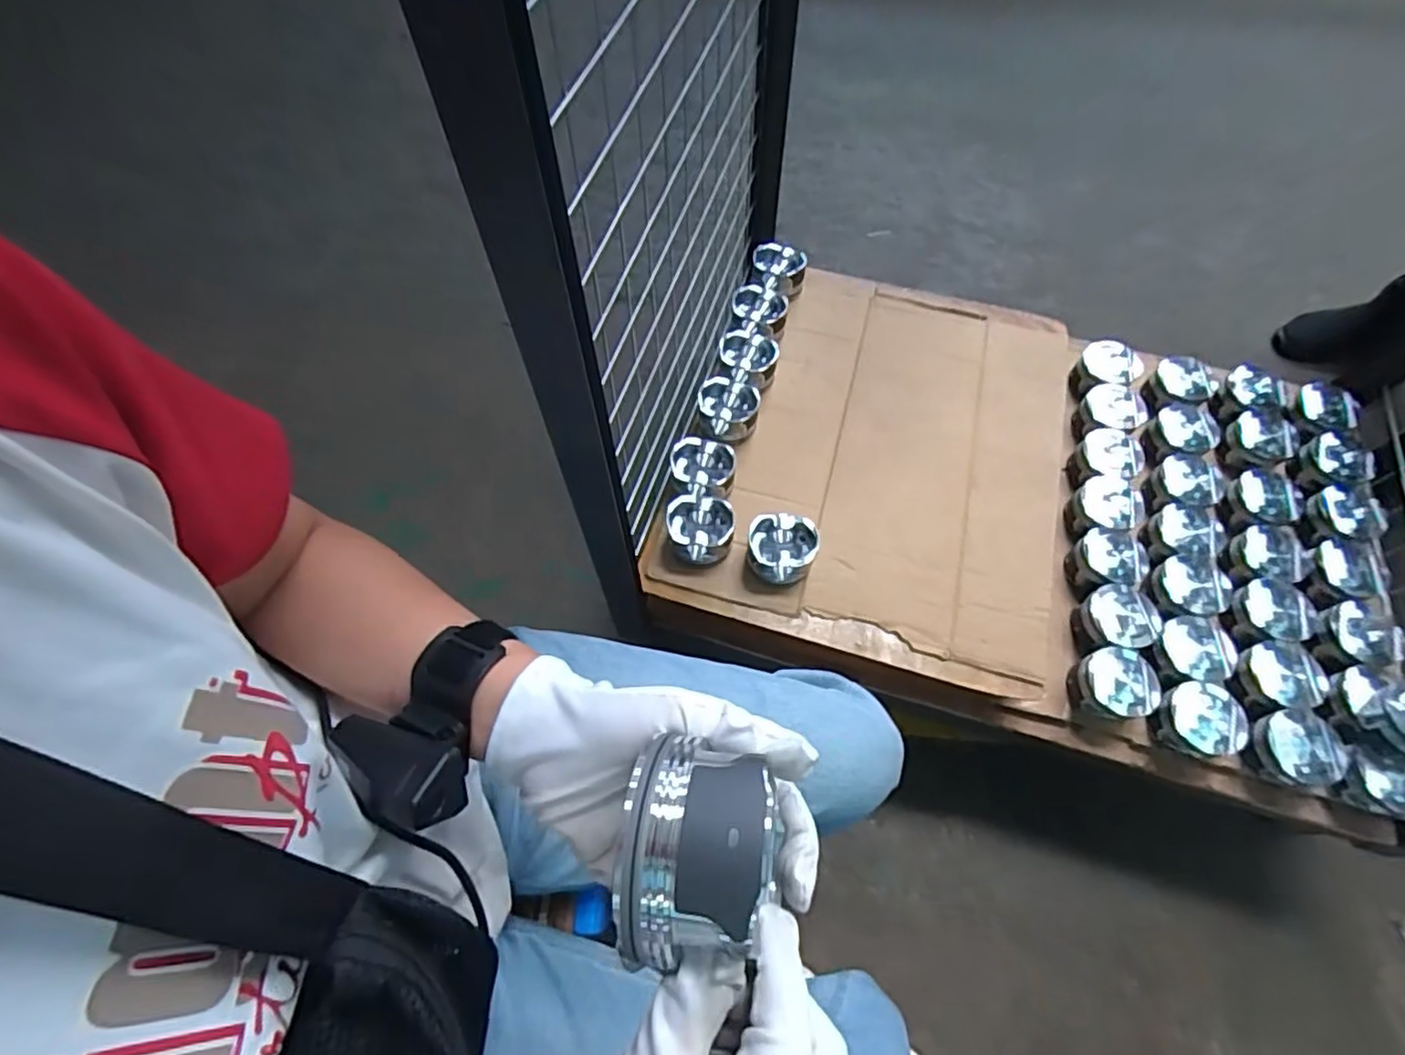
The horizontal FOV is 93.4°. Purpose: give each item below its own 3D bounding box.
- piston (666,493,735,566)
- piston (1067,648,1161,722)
[{"bbox_3d":[-0.002,0.004,0.857,0.086,0.052,0.084,-3,63,0],"label":"piston"},{"bbox_3d":[0.501,0.193,0.810,0.080,0.054,0.081,0,63,1],"label":"piston"}]

